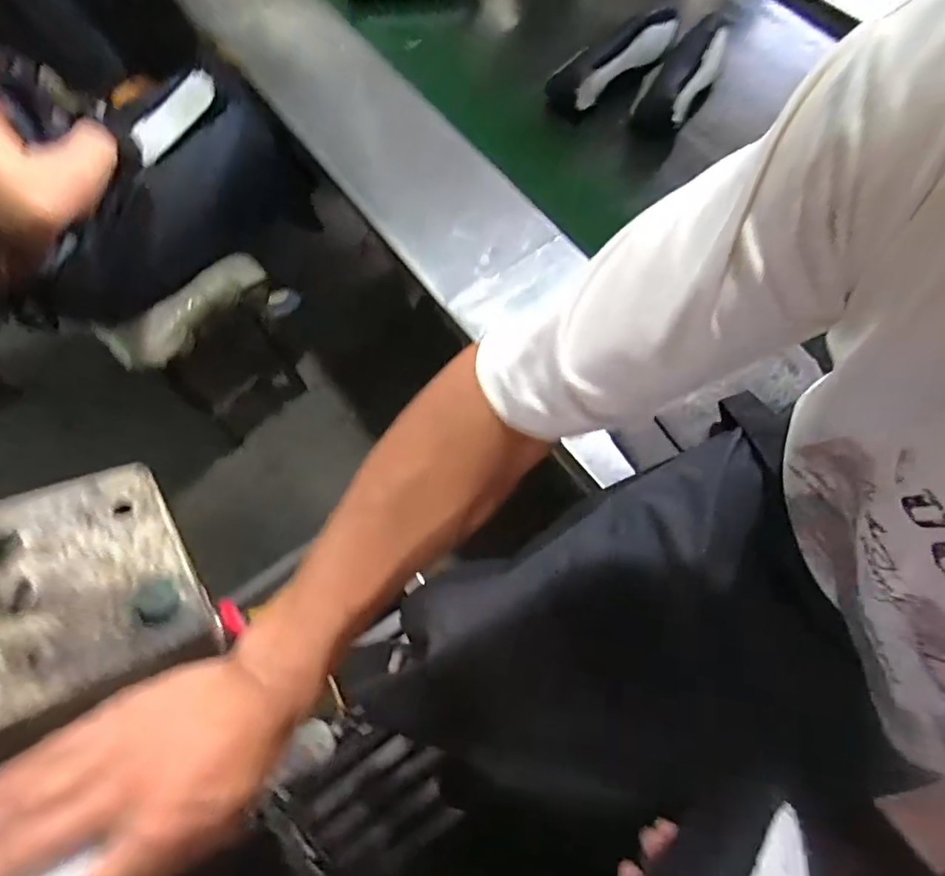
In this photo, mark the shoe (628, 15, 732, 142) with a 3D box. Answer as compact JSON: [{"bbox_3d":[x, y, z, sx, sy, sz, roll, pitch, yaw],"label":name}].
[{"bbox_3d":[0.381,-0.646,1.022,0.086,0.089,0.248,28,71,14],"label":"shoe"}]

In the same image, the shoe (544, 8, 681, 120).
[{"bbox_3d":[0.243,-0.671,0.996,0.301,0.074,0.084,-34,69,-11],"label":"shoe"}]

